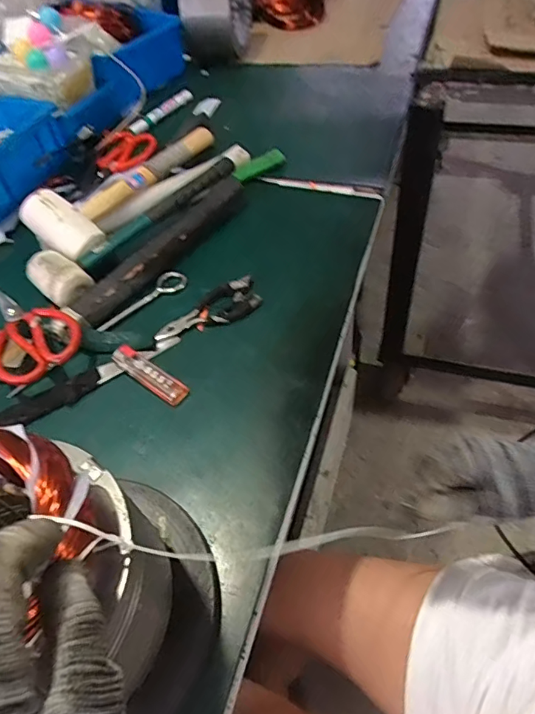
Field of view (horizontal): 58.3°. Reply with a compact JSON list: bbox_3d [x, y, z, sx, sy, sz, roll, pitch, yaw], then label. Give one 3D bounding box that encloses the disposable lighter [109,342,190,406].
[{"bbox_3d":[-0.116,0.015,0.470,0.091,0.011,0.024,31,62,24],"label":"disposable lighter"}]

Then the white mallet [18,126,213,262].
[{"bbox_3d":[-0.175,-0.233,0.620,0.086,0.065,0.288,24,60,21],"label":"white mallet"}]

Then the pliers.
[{"bbox_3d":[-0.060,-0.047,0.513,0.117,0.012,0.043,-31,57,-17],"label":"pliers"}]

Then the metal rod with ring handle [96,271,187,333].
[{"bbox_3d":[-0.142,-0.064,0.540,0.112,0.011,0.025,-36,59,-19],"label":"metal rod with ring handle"}]

